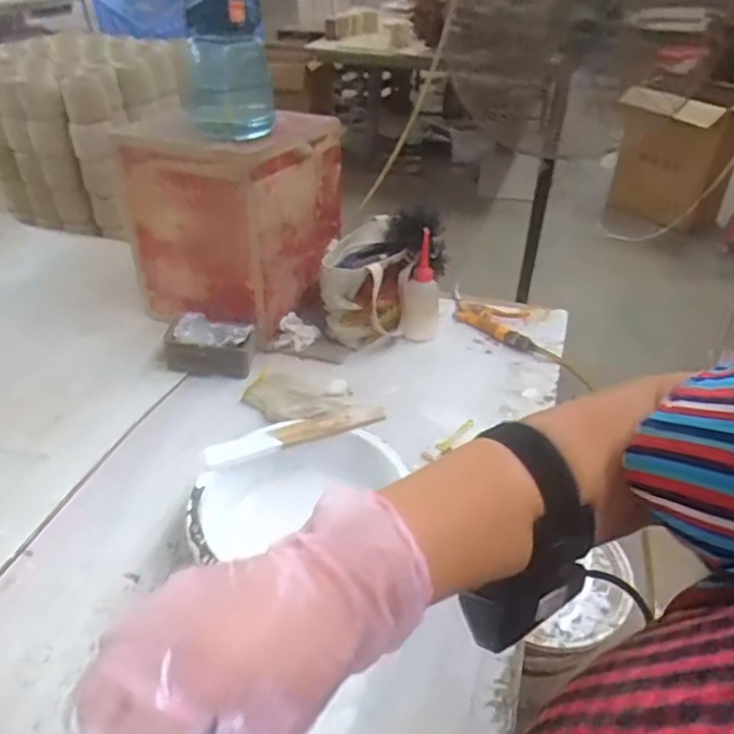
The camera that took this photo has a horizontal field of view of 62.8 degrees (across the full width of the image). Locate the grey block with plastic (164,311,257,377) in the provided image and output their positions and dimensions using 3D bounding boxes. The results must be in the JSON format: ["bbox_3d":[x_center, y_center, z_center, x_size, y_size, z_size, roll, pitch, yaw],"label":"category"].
[{"bbox_3d":[-0.235,-0.038,0.905,0.122,0.064,0.075,2,38,4],"label":"grey block with plastic"}]

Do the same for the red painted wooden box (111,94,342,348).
[{"bbox_3d":[-0.203,-0.245,0.984,0.244,0.282,0.263,18,41,23],"label":"red painted wooden box"}]

